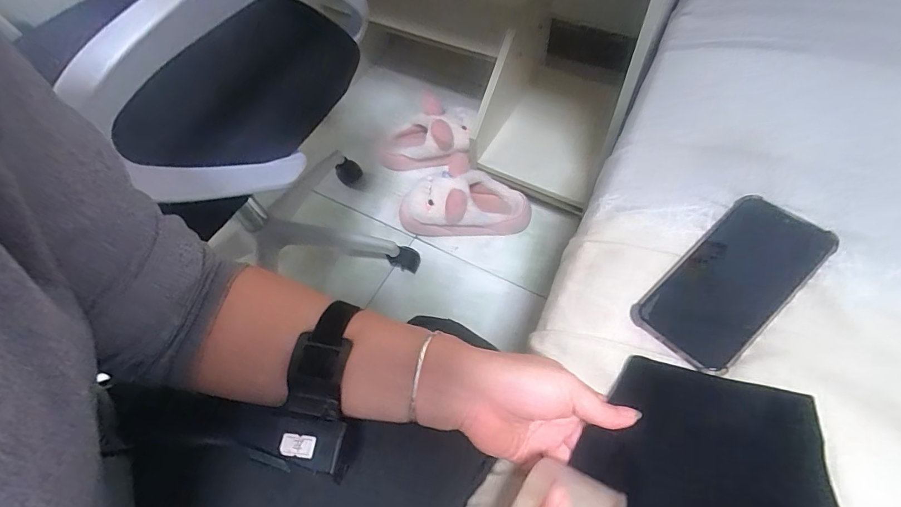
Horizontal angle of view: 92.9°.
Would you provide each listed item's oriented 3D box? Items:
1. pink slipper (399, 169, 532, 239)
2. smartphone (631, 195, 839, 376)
[{"bbox_3d":[0.027,-0.107,0.906,0.278,0.116,0.124,0,61,6],"label":"pink slipper"},{"bbox_3d":[0.228,0.021,0.350,0.154,0.006,0.078,-43,53,-8],"label":"smartphone"}]

